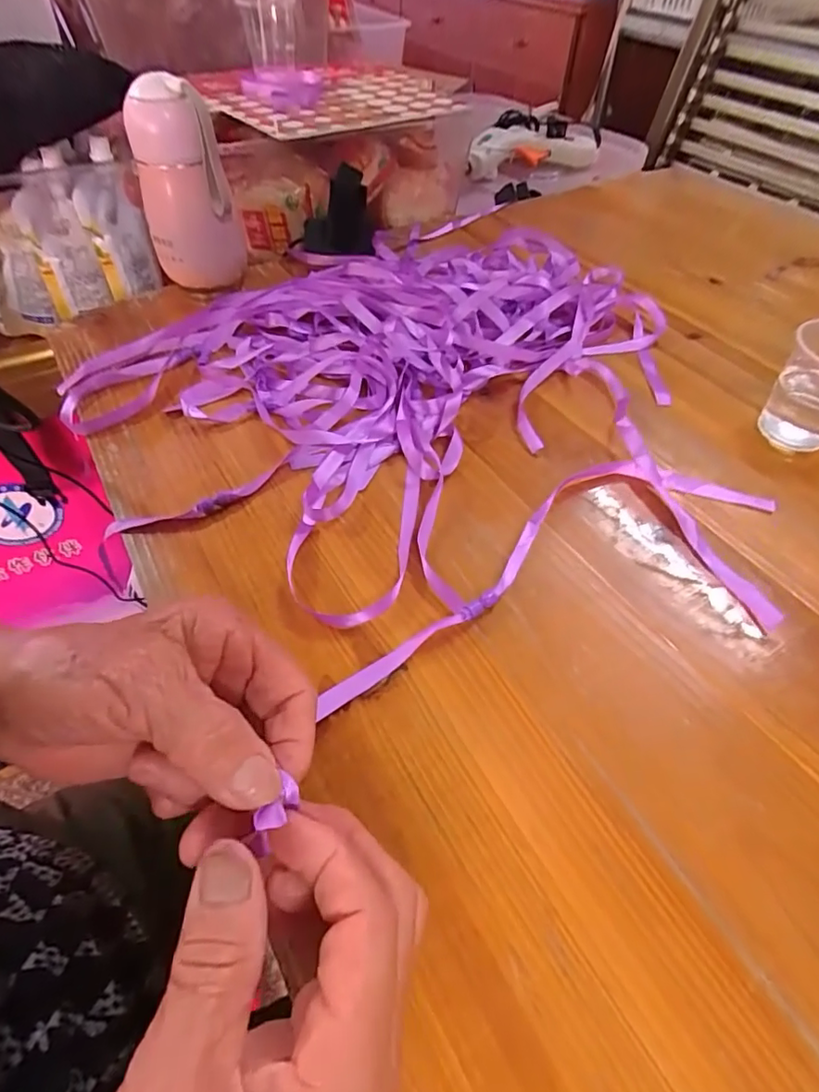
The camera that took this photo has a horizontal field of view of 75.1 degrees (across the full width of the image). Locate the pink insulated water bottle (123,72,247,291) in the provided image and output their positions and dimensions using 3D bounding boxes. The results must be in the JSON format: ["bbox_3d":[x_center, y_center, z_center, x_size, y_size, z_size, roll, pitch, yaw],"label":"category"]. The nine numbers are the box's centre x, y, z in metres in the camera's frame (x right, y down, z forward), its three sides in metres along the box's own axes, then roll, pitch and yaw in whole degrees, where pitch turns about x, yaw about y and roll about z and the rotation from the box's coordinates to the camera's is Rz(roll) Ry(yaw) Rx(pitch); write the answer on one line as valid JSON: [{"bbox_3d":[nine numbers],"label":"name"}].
[{"bbox_3d":[-0.182,-0.283,0.433,0.071,0.142,0.063,-16,53,-12],"label":"pink insulated water bottle"}]

